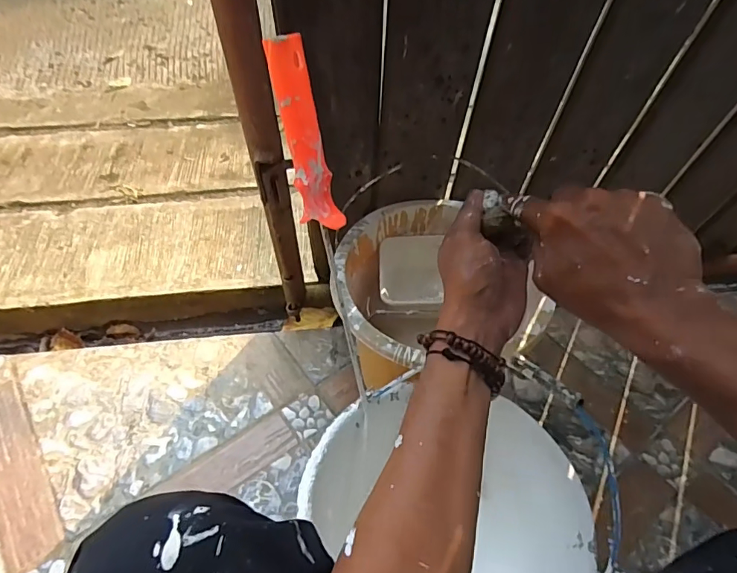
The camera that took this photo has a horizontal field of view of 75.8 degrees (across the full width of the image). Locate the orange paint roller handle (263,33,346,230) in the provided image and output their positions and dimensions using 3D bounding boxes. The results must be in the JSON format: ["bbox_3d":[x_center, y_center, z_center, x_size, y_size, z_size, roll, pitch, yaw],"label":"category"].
[{"bbox_3d":[-0.053,-0.122,0.398,0.033,0.155,0.013,-19,27,-13],"label":"orange paint roller handle"}]

